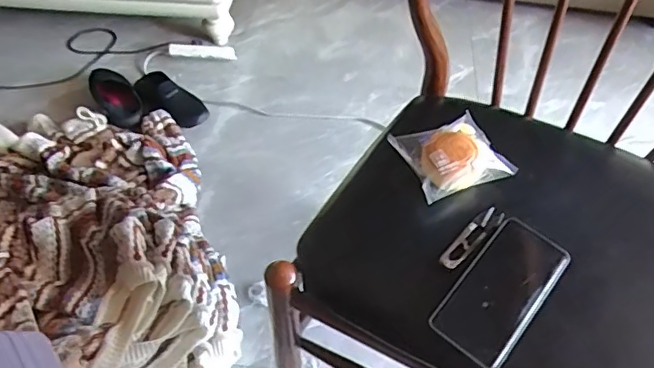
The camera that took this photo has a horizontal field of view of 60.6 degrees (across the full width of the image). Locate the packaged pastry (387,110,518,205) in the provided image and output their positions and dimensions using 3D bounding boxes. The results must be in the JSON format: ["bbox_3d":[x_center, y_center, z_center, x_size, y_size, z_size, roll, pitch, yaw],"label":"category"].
[{"bbox_3d":[0.148,-0.039,0.660,0.117,0.037,0.091,-19,53,-16],"label":"packaged pastry"}]

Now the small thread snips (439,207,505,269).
[{"bbox_3d":[0.159,0.058,0.615,0.098,0.008,0.025,-36,59,-27],"label":"small thread snips"}]

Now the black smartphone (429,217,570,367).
[{"bbox_3d":[0.182,0.107,0.575,0.077,0.013,0.165,34,57,24],"label":"black smartphone"}]

